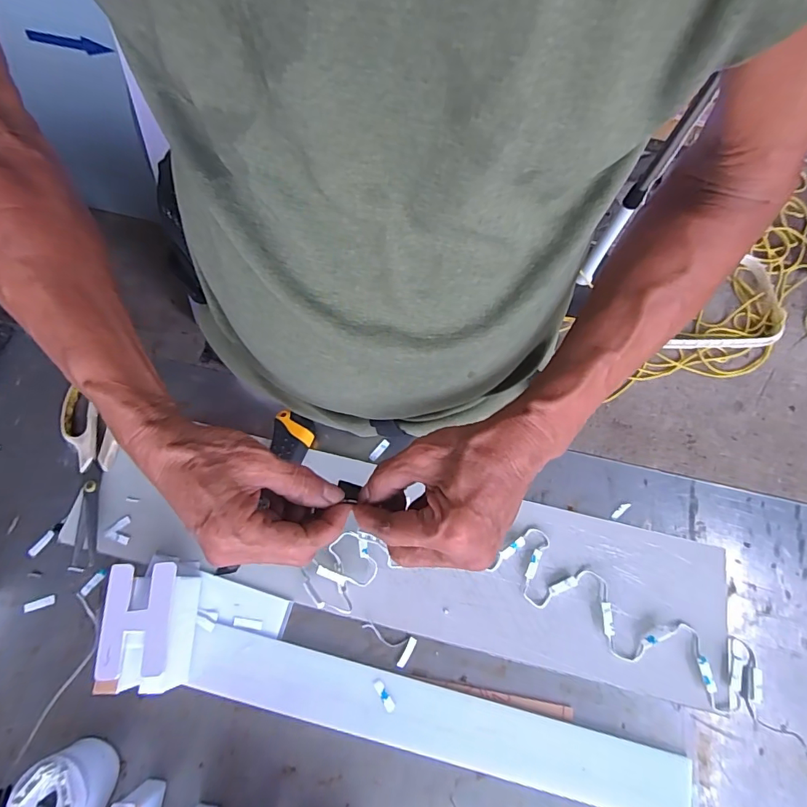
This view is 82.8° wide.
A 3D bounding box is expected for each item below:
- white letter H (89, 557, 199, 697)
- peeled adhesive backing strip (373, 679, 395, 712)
[{"bbox_3d":[-0.209,0.184,0.381,0.055,0.049,0.092,-1,68,-2],"label":"white letter H"},{"bbox_3d":[-0.016,0.244,0.383,0.008,0.004,0.026,-32,72,-13],"label":"peeled adhesive backing strip"}]

